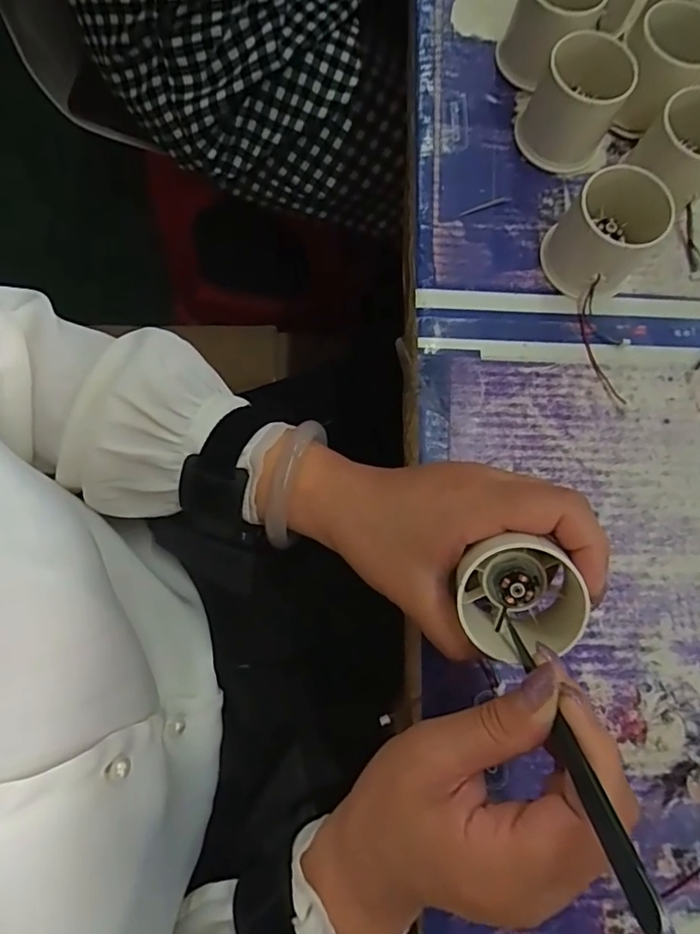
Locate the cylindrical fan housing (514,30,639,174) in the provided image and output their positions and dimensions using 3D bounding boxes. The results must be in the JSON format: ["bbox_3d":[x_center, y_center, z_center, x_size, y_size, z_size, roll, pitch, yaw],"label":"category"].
[{"bbox_3d":[0.135,-0.221,0.335,0.051,0.051,0.053,0,77,-2],"label":"cylindrical fan housing"}]

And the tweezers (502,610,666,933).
[{"bbox_3d":[0.070,0.088,0.189,0.009,0.131,0.009,0,104,1],"label":"tweezers"}]

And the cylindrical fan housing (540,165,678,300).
[{"bbox_3d":[0.152,-0.138,0.319,0.053,0.047,0.065,42,80,7],"label":"cylindrical fan housing"}]

